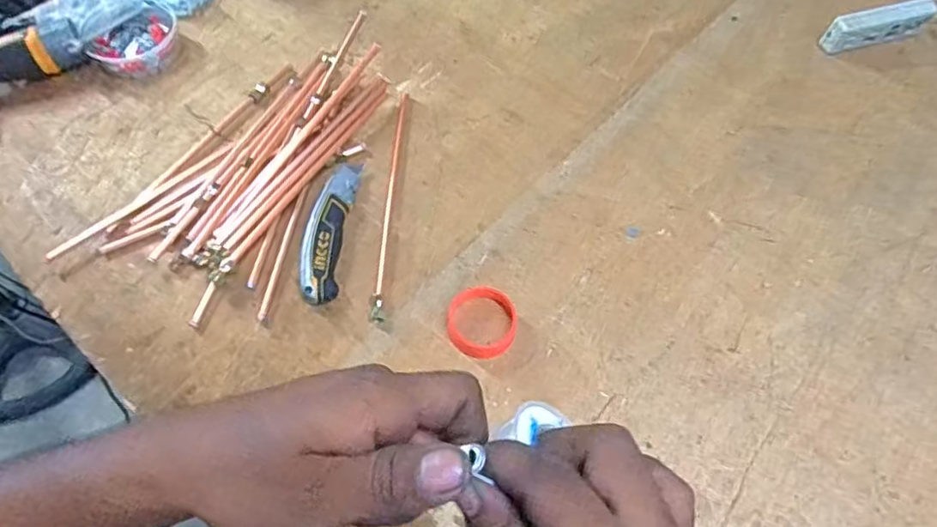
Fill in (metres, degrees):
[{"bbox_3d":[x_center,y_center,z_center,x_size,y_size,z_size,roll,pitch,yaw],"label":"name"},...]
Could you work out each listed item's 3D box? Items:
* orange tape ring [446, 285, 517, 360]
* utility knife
[{"bbox_3d":[0.012,0.058,0.603,0.069,0.027,0.064,1,61,-1],"label":"orange tape ring"},{"bbox_3d":[-0.148,-0.038,0.650,0.041,0.023,0.170,5,61,1],"label":"utility knife"}]

